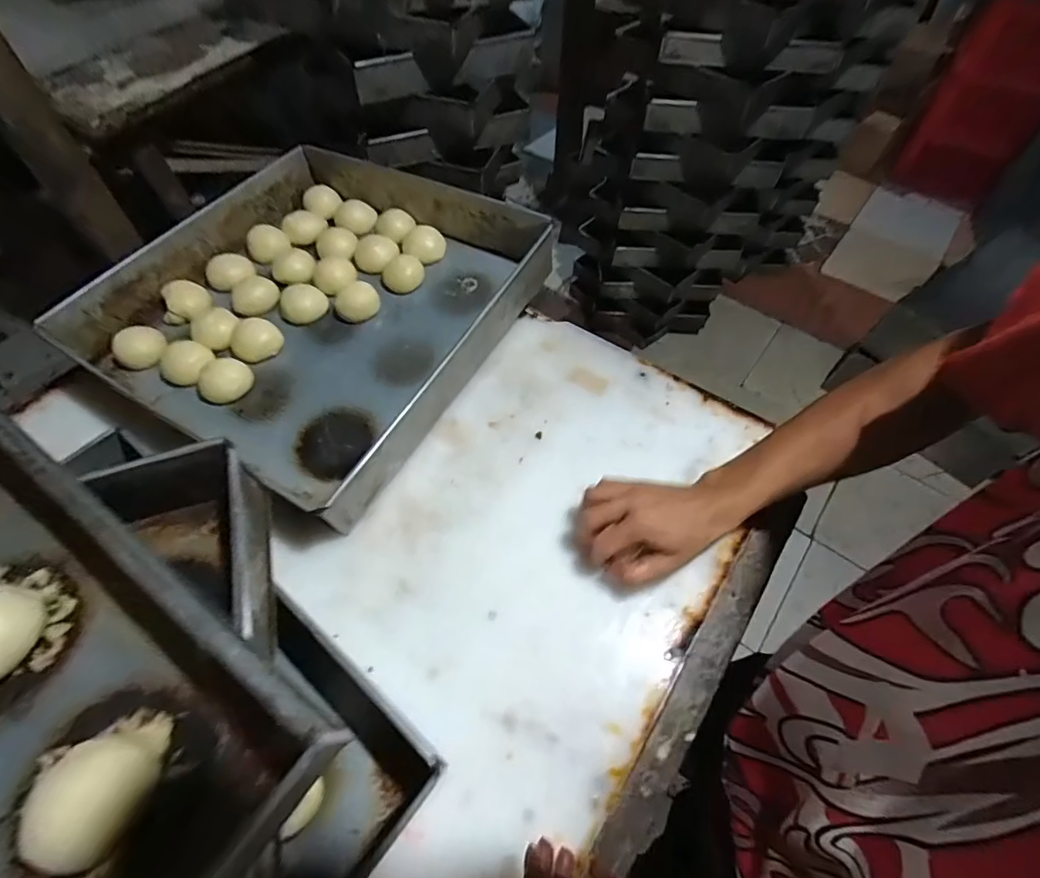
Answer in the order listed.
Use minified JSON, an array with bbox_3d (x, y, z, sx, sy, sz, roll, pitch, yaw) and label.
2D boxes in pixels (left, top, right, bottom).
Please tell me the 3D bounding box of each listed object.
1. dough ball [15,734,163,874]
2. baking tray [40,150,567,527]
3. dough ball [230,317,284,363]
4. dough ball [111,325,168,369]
[{"bbox_3d":[-0.194,0.165,0.229,0.041,0.040,0.049,-5,57,-3],"label":"dough ball"},{"bbox_3d":[-0.228,-0.172,0.595,0.418,0.088,0.432,27,61,17],"label":"baking tray"},{"bbox_3d":[-0.311,-0.117,0.587,0.054,0.031,0.044,-32,62,-19],"label":"dough ball"},{"bbox_3d":[-0.439,-0.106,0.577,0.053,0.034,0.043,-38,64,-22],"label":"dough ball"}]

